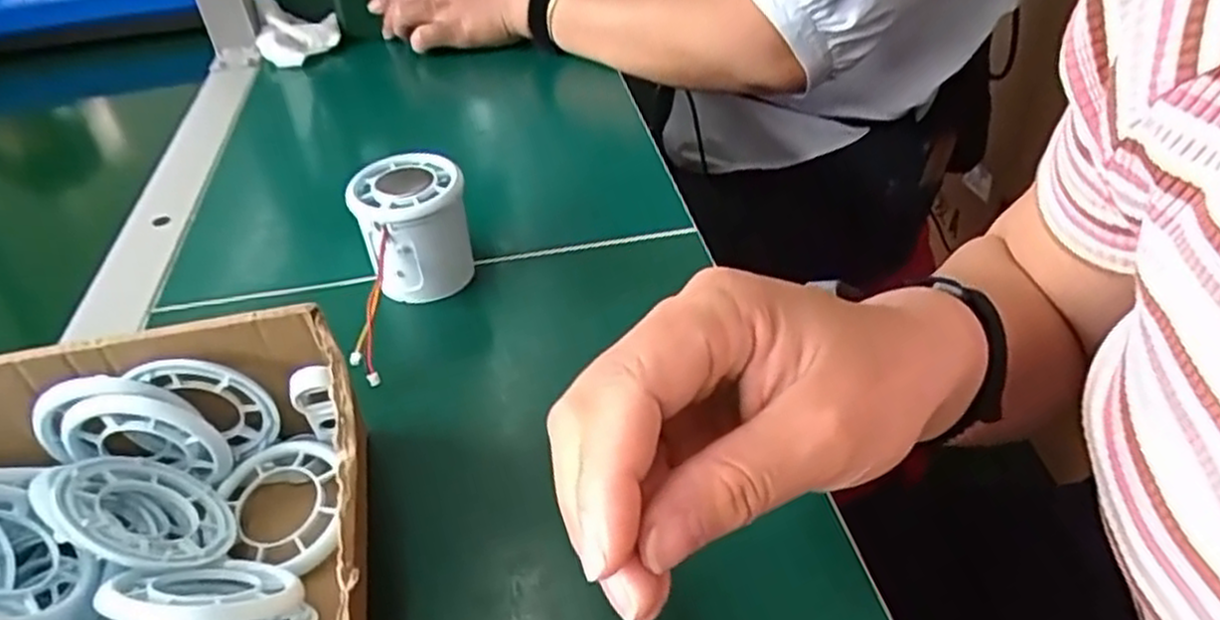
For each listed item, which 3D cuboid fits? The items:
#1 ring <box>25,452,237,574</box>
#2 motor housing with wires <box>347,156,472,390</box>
[{"bbox_3d":[-0.160,0.071,0.271,0.055,0.010,0.056,38,11,36],"label":"ring"},{"bbox_3d":[-0.095,-0.020,0.385,0.053,0.071,0.101,-7,40,-5],"label":"motor housing with wires"}]

